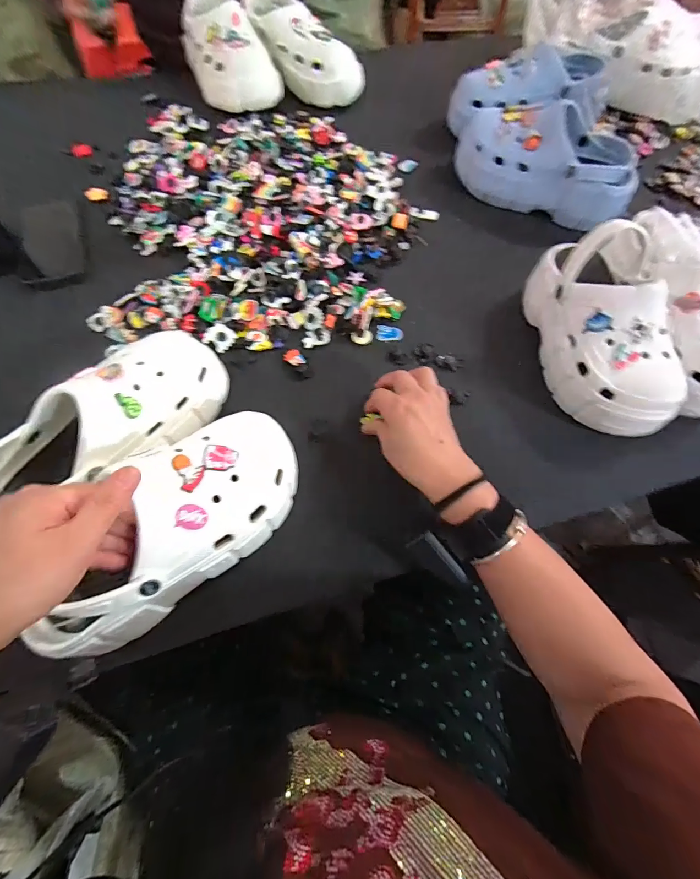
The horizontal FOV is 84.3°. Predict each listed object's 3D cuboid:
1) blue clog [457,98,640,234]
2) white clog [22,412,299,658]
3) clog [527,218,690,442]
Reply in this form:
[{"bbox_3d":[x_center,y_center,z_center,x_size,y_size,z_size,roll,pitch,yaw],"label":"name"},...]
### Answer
[{"bbox_3d":[0.290,-0.413,0.578,0.260,0.097,0.100,21,67,6],"label":"blue clog"},{"bbox_3d":[-0.140,0.073,0.326,0.104,0.091,0.238,33,68,11],"label":"white clog"},{"bbox_3d":[0.291,-0.134,0.441,0.109,0.110,0.251,0,66,-3],"label":"clog"}]

